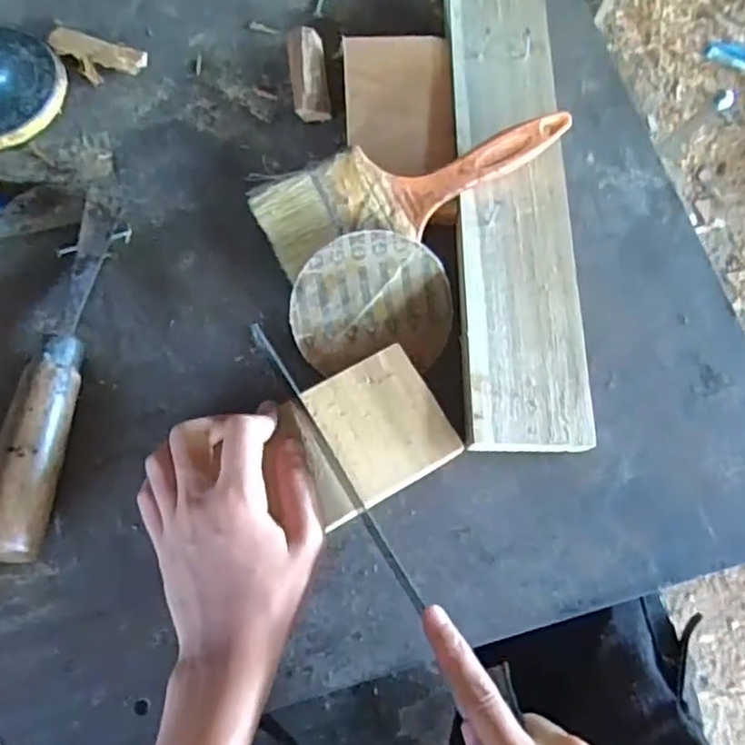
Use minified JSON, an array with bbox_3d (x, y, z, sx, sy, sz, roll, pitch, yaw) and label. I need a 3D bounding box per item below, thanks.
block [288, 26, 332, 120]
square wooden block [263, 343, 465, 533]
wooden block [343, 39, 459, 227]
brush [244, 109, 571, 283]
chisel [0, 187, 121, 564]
[{"bbox_3d":[-0.042,-0.199,0.449,0.024,0.015,0.067,-6,71,-5],"label":"block"},{"bbox_3d":[-0.002,0.030,0.362,0.079,0.012,0.070,-30,71,-8],"label":"square wooden block"},{"bbox_3d":[0.018,-0.158,0.432,0.068,0.019,0.133,-1,71,-3],"label":"wooden block"},{"bbox_3d":[0.027,-0.112,0.401,0.190,0.018,0.056,-20,94,-3],"label":"brush"},{"bbox_3d":[-0.170,-0.009,0.366,0.025,0.034,0.213,4,70,-1],"label":"chisel"}]

